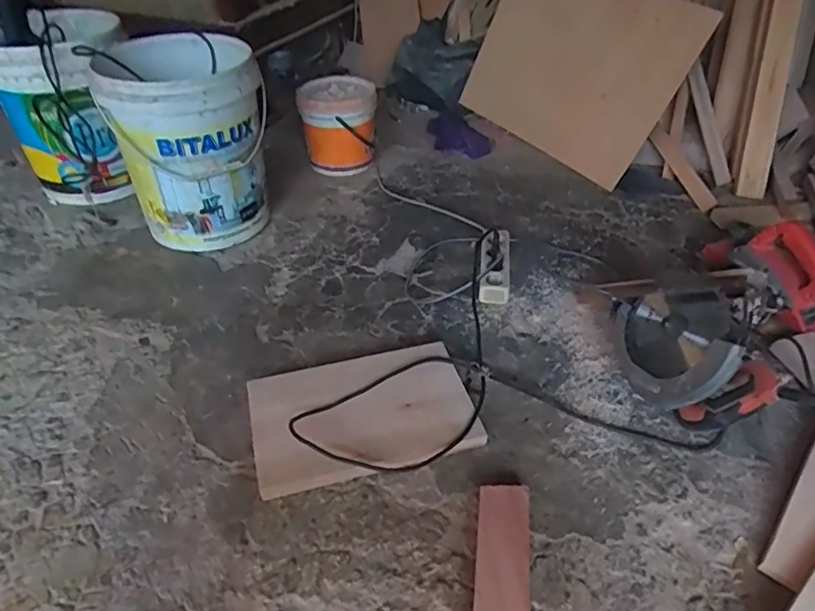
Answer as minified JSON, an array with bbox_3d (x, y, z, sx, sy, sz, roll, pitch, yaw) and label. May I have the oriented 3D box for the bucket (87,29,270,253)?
[{"bbox_3d":[-0.444,-0.344,1.237,0.292,0.401,0.350,-18,43,-18],"label":"bucket"}]

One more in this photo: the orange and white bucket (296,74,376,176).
[{"bbox_3d":[-0.176,-0.468,1.538,0.195,0.213,0.204,-1,41,1],"label":"orange and white bucket"}]

